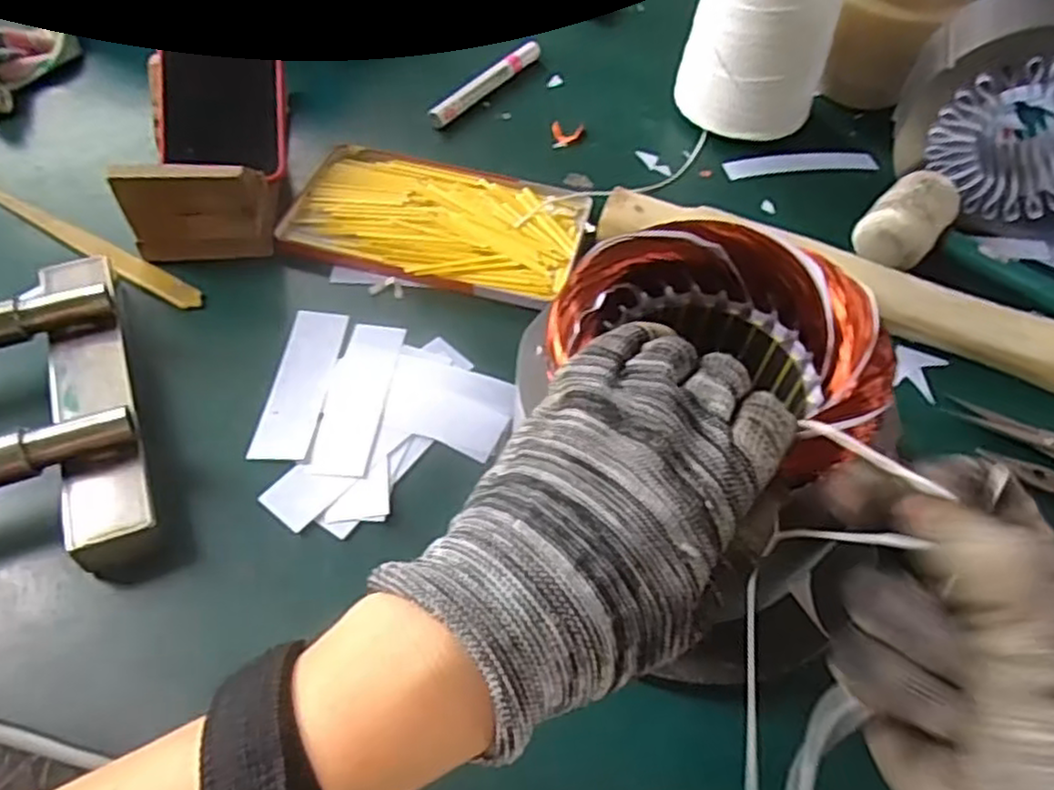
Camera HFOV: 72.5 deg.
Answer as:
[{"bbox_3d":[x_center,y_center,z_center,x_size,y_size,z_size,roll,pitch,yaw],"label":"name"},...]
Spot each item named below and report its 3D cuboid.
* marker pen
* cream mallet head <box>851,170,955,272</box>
[{"bbox_3d":[-0.032,-0.267,0.614,0.015,0.020,0.142,30,57,17],"label":"marker pen"},{"bbox_3d":[0.264,-0.121,0.502,0.049,0.046,0.075,33,58,19],"label":"cream mallet head"}]

